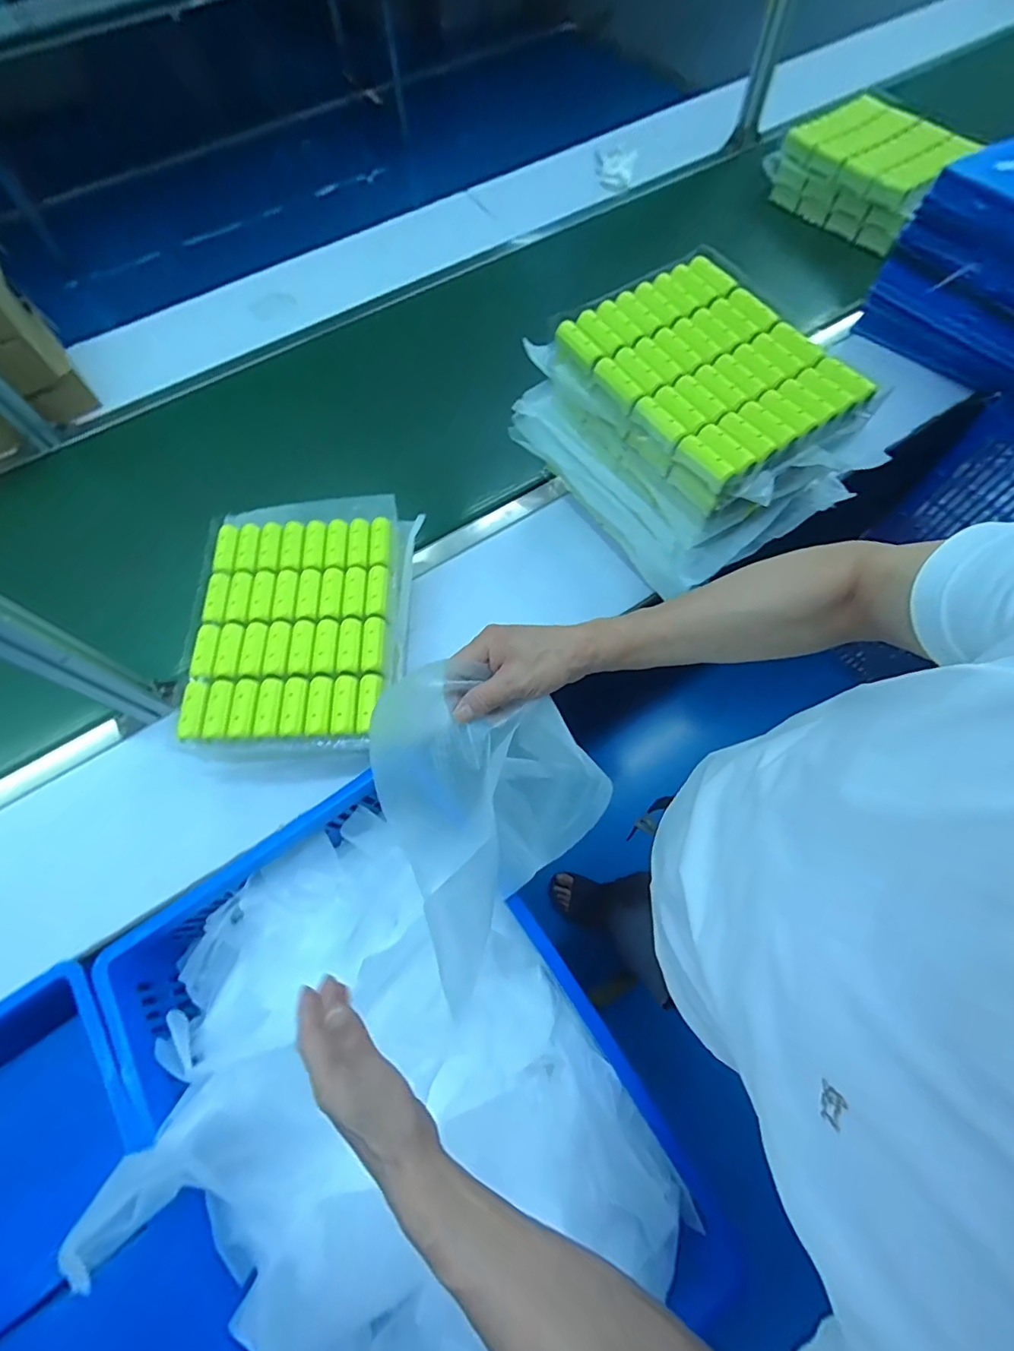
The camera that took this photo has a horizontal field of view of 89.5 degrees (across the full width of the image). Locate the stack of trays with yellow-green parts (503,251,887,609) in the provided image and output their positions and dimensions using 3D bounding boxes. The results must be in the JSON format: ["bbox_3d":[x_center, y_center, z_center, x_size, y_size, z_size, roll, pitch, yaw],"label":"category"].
[{"bbox_3d":[0.242,-0.353,0.712,0.282,0.185,0.398,-34,71,-11],"label":"stack of trays with yellow-green parts"}]

